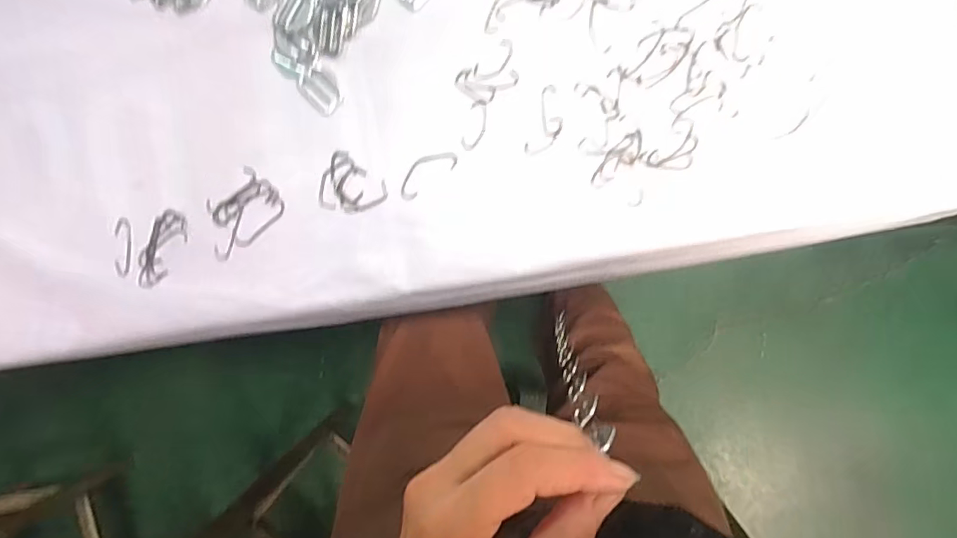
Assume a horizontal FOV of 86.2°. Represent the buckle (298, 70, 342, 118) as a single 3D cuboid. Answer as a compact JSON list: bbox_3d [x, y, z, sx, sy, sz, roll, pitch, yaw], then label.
[{"bbox_3d":[-0.110,-0.125,0.361,0.024,0.004,0.032,-43,88,6],"label":"buckle"}]

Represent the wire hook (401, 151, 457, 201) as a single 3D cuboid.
[{"bbox_3d":[-0.037,-0.068,0.353,0.046,0.004,0.020,-36,89,6],"label":"wire hook"}]

